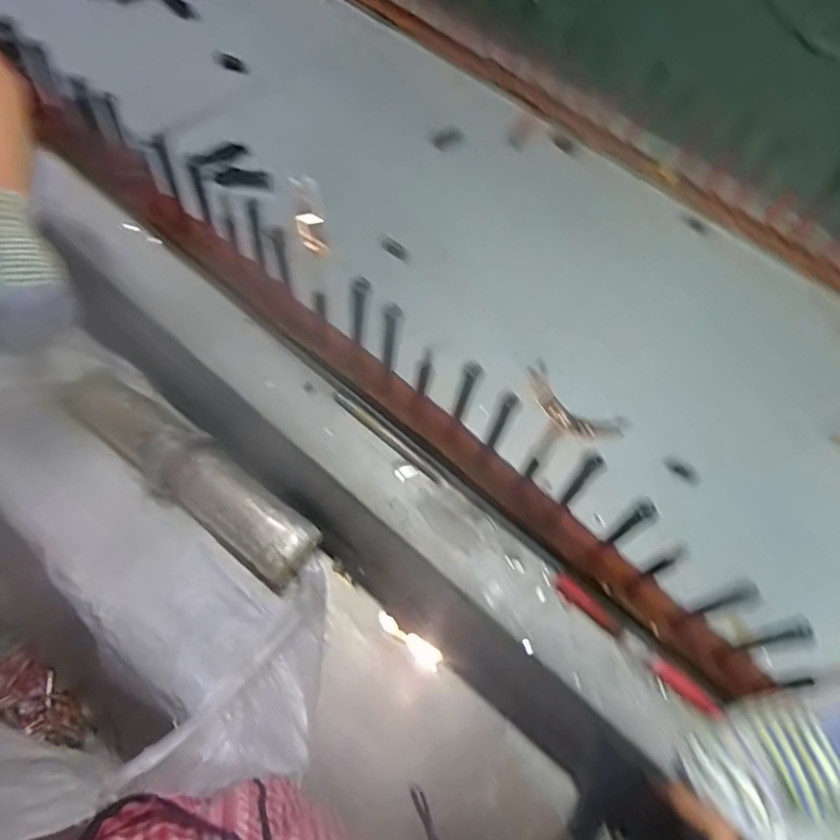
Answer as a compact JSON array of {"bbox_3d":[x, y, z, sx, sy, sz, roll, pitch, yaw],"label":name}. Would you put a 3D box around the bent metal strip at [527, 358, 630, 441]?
[{"bbox_3d":[0.135,-0.011,0.544,0.099,0.039,0.007,38,29,12],"label":"bent metal strip"}]

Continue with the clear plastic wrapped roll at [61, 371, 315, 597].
[{"bbox_3d":[-0.314,0.069,0.823,0.407,0.060,0.099,33,62,13],"label":"clear plastic wrapped roll"}]

